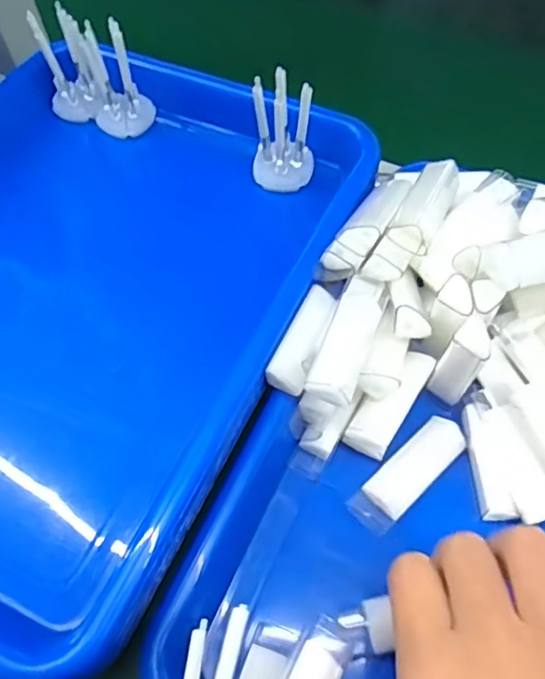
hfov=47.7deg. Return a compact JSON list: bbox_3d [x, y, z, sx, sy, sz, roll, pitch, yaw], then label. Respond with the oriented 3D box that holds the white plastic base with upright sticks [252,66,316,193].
[{"bbox_3d":[0.006,-0.119,0.353,0.034,0.066,0.026,-1,60,2],"label":"white plastic base with upright sticks"}]

